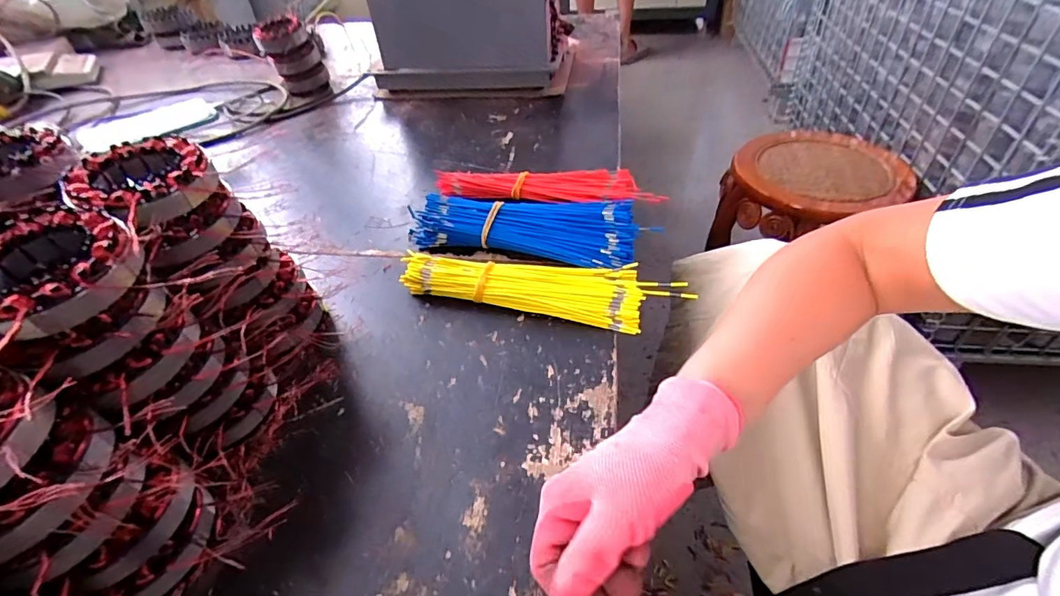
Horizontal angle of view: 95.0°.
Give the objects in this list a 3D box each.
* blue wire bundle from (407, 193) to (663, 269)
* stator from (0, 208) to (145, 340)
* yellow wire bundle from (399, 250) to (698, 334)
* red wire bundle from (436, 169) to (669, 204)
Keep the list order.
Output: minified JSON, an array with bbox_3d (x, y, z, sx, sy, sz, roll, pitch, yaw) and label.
[{"bbox_3d":[0.000,-0.083,0.550,0.262,0.038,0.098,10,46,14],"label":"blue wire bundle"},{"bbox_3d":[-0.283,-0.017,0.286,0.085,0.029,0.084,26,51,28],"label":"stator"},{"bbox_3d":[0.008,-0.015,0.487,0.274,0.028,0.070,10,46,14],"label":"yellow wire bundle"},{"bbox_3d":[0.020,-0.141,0.615,0.279,0.024,0.055,5,45,9],"label":"red wire bundle"}]

